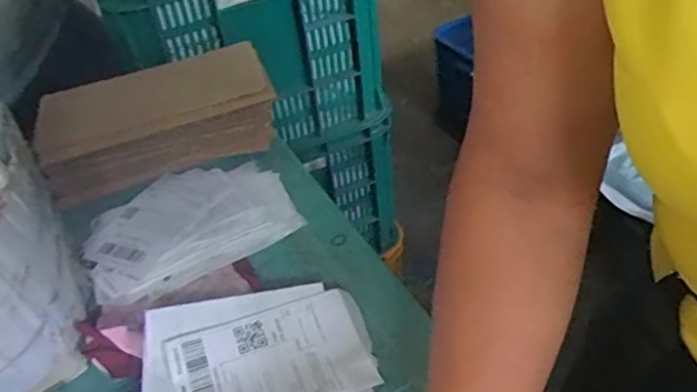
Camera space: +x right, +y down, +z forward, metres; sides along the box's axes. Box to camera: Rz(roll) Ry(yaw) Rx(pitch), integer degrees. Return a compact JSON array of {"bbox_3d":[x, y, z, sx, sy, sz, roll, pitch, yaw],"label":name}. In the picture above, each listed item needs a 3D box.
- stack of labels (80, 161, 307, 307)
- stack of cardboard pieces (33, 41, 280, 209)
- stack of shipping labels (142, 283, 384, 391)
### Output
[{"bbox_3d":[-0.167,0.023,0.618,0.203,0.023,0.158,-28,45,-20],"label":"stack of labels"},{"bbox_3d":[-0.216,-0.090,0.685,0.258,0.084,0.120,-22,43,-14],"label":"stack of cardboard pieces"},{"bbox_3d":[-0.072,0.129,0.476,0.173,0.023,0.123,-16,42,-7],"label":"stack of shipping labels"}]

